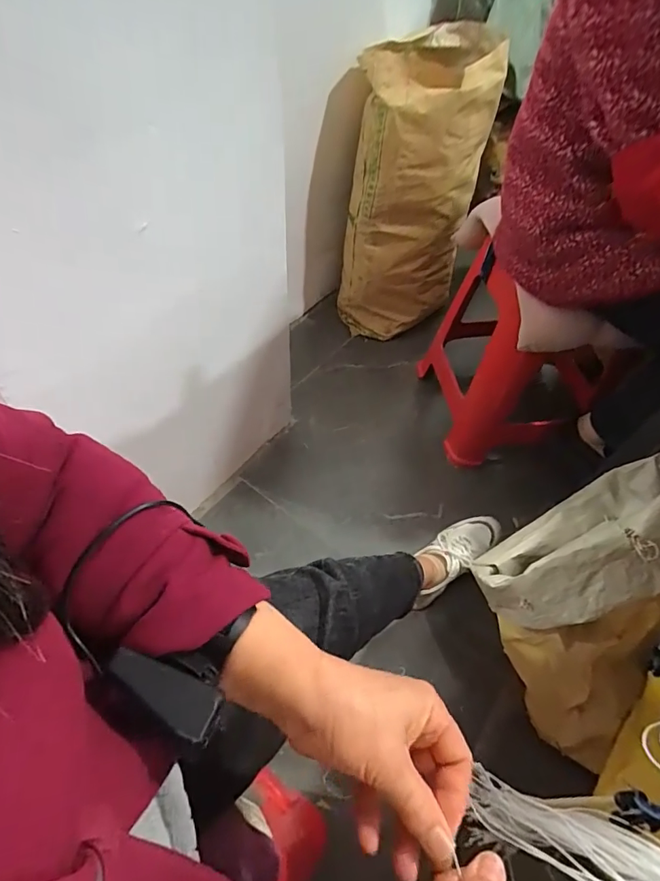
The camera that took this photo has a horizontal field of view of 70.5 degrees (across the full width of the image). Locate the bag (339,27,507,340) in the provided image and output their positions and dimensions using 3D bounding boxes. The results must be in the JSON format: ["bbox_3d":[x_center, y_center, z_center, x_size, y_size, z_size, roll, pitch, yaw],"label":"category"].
[{"bbox_3d":[0.233,-0.686,1.310,0.307,0.634,0.489,13,55,5],"label":"bag"}]

